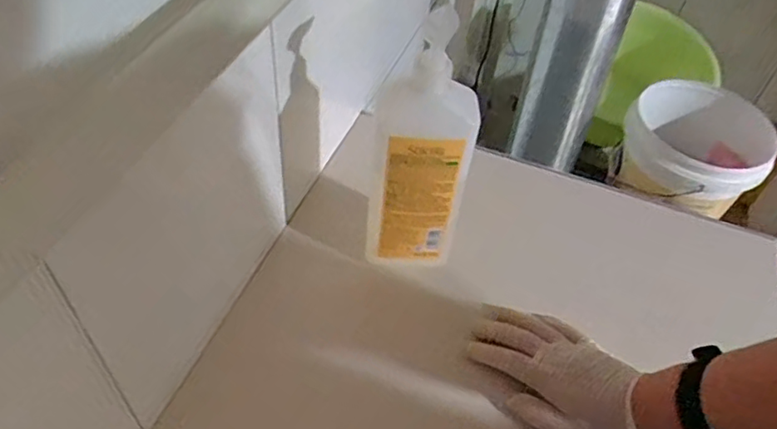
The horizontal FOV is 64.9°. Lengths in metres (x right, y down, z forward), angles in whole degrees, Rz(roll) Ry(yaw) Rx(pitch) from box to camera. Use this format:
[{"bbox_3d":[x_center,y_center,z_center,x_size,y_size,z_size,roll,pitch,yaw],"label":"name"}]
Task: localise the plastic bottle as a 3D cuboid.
[{"bbox_3d":[0.029,-0.053,0.532,0.081,0.259,0.045,1,49,-5],"label":"plastic bottle"}]

